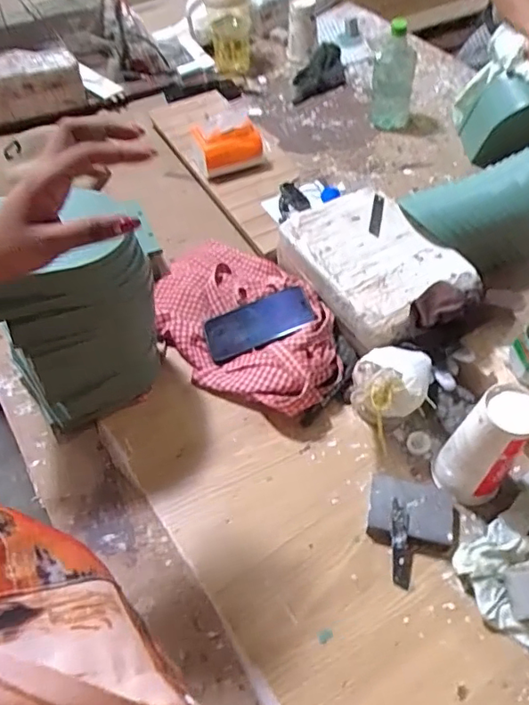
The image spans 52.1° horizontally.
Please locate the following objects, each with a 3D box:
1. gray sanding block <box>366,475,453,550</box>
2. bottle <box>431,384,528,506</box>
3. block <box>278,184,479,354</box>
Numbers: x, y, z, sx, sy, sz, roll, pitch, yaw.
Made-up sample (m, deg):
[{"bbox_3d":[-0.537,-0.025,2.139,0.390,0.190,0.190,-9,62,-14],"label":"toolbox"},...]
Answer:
[{"bbox_3d":[0.173,0.186,0.640,0.095,0.029,0.078,10,54,8],"label":"gray sanding block"},{"bbox_3d":[0.254,0.110,0.630,0.075,0.165,0.078,34,60,23],"label":"bottle"},{"bbox_3d":[0.164,-0.136,0.821,0.202,0.061,0.272,-26,57,-16],"label":"block"}]

